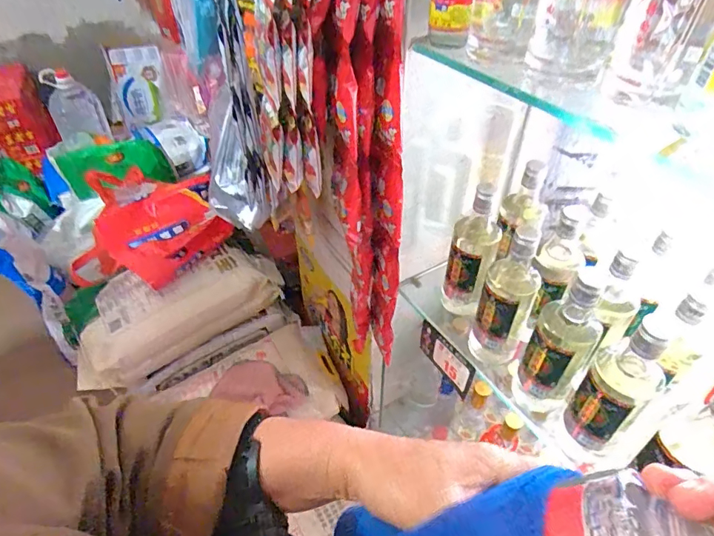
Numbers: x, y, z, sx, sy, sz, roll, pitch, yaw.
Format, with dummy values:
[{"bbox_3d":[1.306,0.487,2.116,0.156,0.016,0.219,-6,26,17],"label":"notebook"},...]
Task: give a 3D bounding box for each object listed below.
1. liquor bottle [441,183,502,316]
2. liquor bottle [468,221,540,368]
[{"bbox_3d":[0.167,-0.016,0.670,0.065,0.221,0.051,15,45,15],"label":"liquor bottle"},{"bbox_3d":[0.200,0.041,0.607,0.067,0.218,0.062,18,47,19],"label":"liquor bottle"}]

